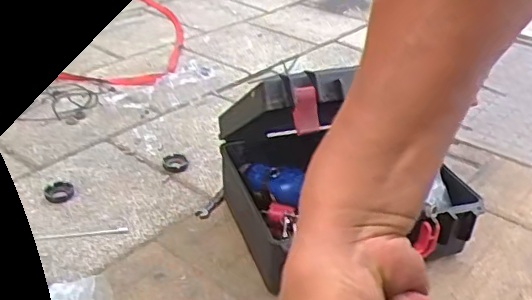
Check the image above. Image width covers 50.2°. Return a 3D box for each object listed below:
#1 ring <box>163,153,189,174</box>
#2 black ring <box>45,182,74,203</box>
[{"bbox_3d":[-0.140,0.021,0.879,0.038,0.010,0.048,-2,33,-9],"label":"ring"},{"bbox_3d":[-0.291,0.061,0.802,0.038,0.006,0.047,-10,35,-20],"label":"black ring"}]

